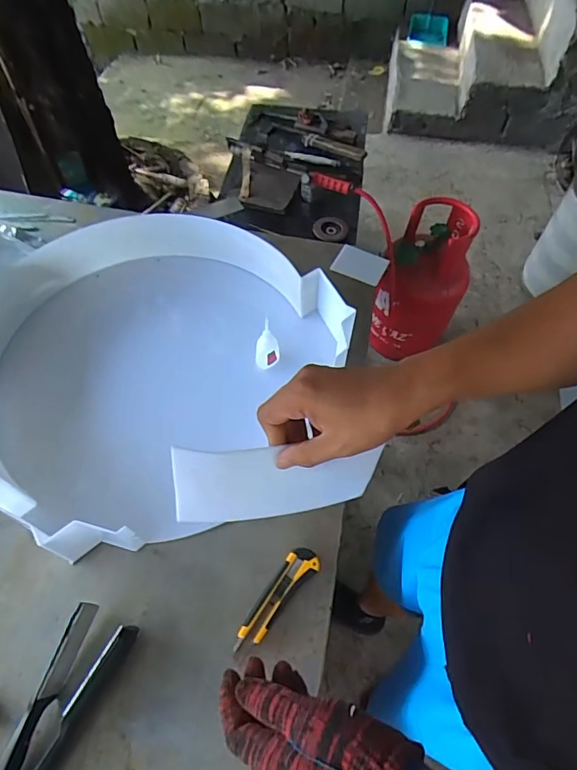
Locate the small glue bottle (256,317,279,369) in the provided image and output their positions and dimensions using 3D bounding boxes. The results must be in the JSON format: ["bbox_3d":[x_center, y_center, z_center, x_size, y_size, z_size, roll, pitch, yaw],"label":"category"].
[{"bbox_3d":[-0.035,-0.068,0.768,0.038,0.093,0.019,7,35,4],"label":"small glue bottle"}]

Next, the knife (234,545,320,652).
[{"bbox_3d":[-0.014,0.283,0.604,0.040,0.016,0.148,33,64,19],"label":"knife"}]

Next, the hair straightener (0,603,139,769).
[{"bbox_3d":[-0.276,0.405,0.502,0.078,0.063,0.290,20,60,12],"label":"hair straightener"}]

